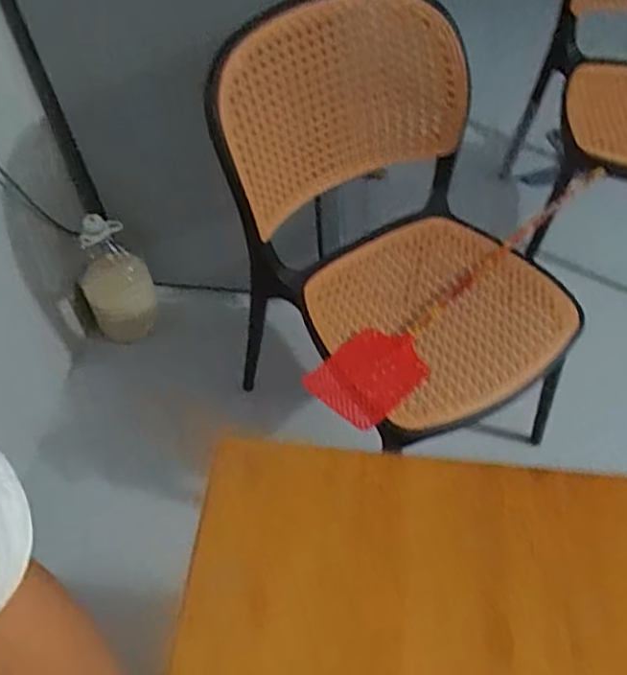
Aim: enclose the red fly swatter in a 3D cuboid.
[{"bbox_3d":[0.270,-0.110,1.127,0.146,0.026,0.729,24,53,35],"label":"red fly swatter"}]

